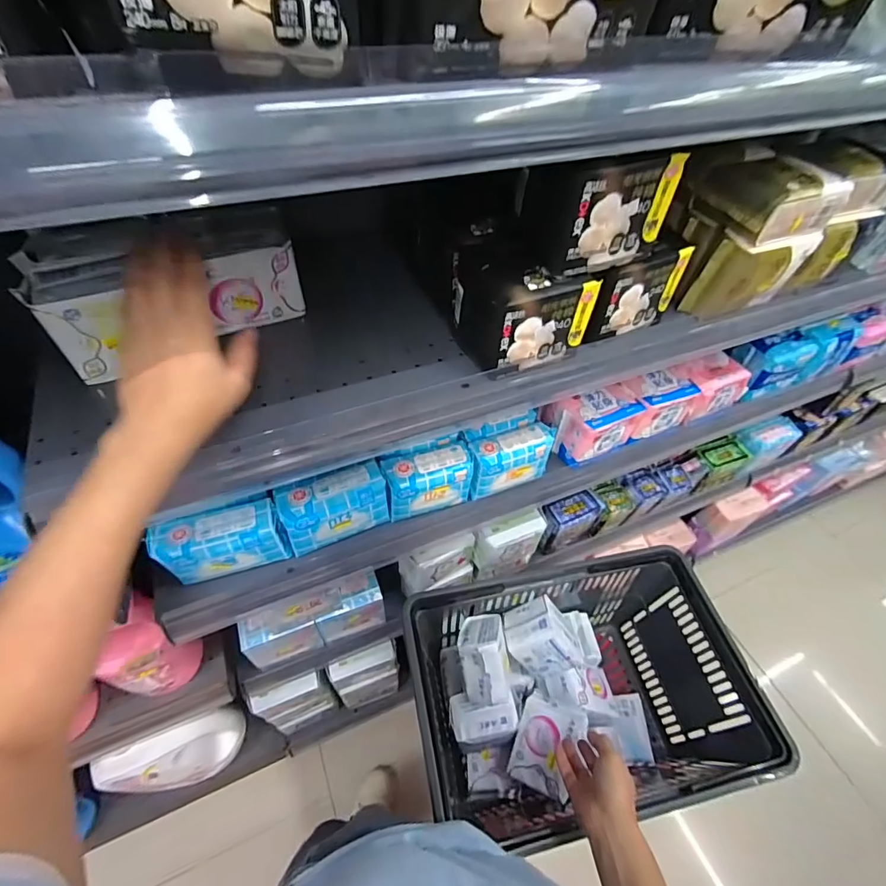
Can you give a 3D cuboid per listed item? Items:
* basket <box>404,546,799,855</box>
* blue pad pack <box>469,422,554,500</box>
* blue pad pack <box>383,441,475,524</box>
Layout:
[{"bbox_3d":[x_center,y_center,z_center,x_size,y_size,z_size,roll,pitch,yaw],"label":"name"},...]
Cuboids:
[{"bbox_3d":[0.187,0.389,0.727,0.458,0.259,0.305,-8,52,-10],"label":"basket"},{"bbox_3d":[0.088,0.022,0.620,0.113,0.073,0.045,-15,54,-15],"label":"blue pad pack"},{"bbox_3d":[-0.019,0.051,0.597,0.108,0.084,0.047,-13,53,-14],"label":"blue pad pack"}]

